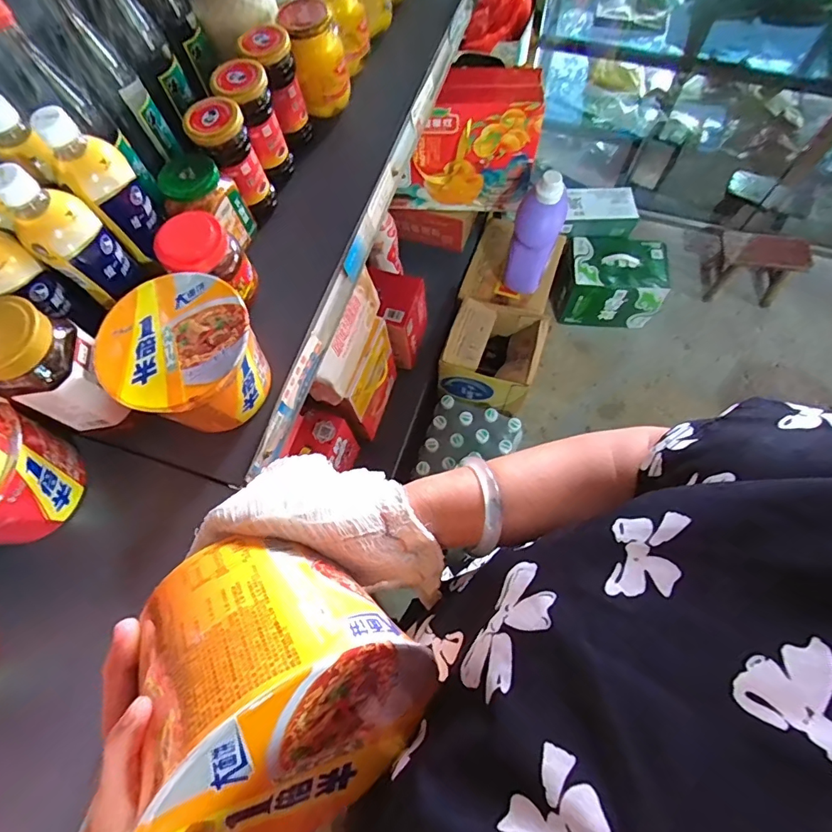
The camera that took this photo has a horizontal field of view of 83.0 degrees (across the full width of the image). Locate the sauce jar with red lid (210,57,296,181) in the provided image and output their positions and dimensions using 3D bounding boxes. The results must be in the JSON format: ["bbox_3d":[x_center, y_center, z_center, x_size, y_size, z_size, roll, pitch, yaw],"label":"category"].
[{"bbox_3d":[-0.193,-0.352,0.572,0.057,0.115,0.062,-1,70,2],"label":"sauce jar with red lid"}]

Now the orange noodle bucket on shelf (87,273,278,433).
[{"bbox_3d":[-0.224,-0.057,0.474,0.135,0.094,0.132,-1,70,2],"label":"orange noodle bucket on shelf"}]

